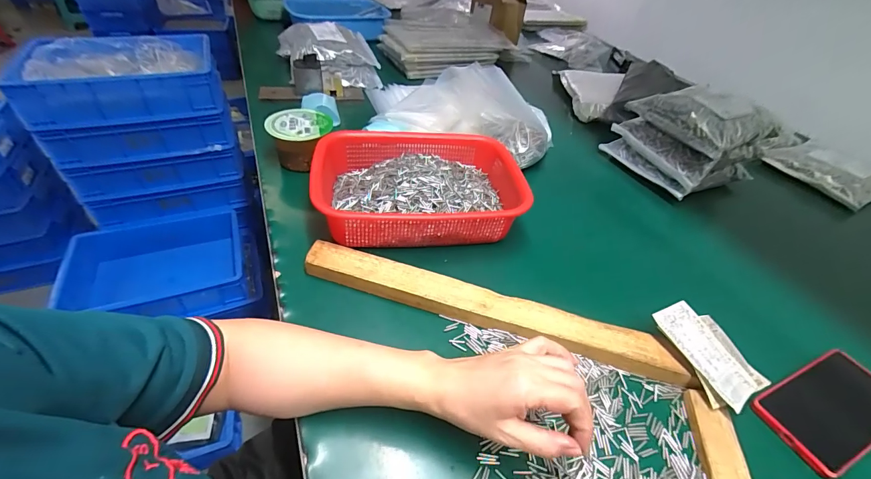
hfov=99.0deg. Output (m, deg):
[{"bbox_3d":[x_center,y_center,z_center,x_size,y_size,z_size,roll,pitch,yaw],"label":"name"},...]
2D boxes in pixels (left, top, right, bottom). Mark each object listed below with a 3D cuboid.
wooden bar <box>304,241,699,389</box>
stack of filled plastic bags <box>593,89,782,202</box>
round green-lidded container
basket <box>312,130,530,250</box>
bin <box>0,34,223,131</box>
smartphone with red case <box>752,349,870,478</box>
[{"bbox_3d":[0.055,0.078,0.429,0.422,0.027,0.044,14,44,8],"label":"wooden bar"},{"bbox_3d":[0.458,-0.184,0.682,0.169,0.148,0.182,-13,47,-20],"label":"stack of filled plastic bags"},{"bbox_3d":[-0.217,-0.159,0.607,0.098,0.073,0.097,-5,45,-12],"label":"round green-lidded container"},{"bbox_3d":[-0.019,-0.075,0.546,0.293,0.074,0.210,0,44,-7],"label":"basket"},{"bbox_3d":[-0.794,-0.422,0.959,0.391,0.118,0.297,-18,49,-23],"label":"bin"},{"bbox_3d":[0.412,0.174,0.386,0.162,0.011,0.076,-14,47,-20],"label":"smartphone with red case"}]

